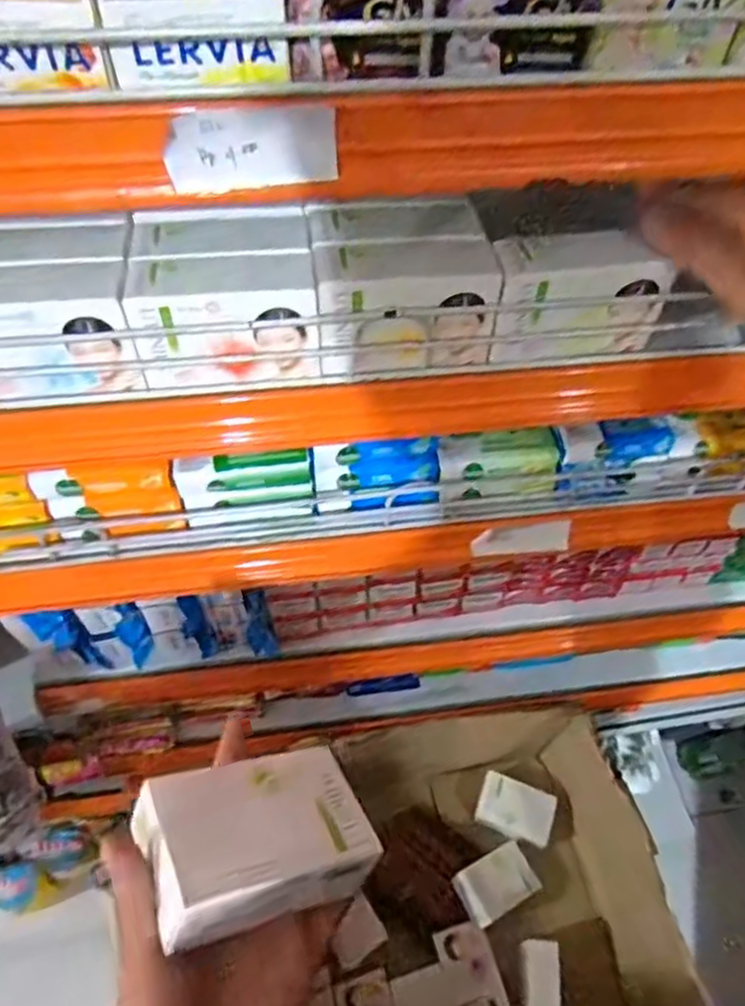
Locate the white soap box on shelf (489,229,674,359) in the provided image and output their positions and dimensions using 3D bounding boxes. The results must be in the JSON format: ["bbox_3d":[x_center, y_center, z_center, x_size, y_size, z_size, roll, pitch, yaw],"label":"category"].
[{"bbox_3d":[0.111,-0.111,0.374,0.090,0.061,0.030,0,54,-2],"label":"white soap box on shelf"}]

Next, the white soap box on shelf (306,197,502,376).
[{"bbox_3d":[0.015,-0.119,0.379,0.092,0.059,0.070,-6,54,-6],"label":"white soap box on shelf"}]

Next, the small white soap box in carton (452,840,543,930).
[{"bbox_3d":[0.150,0.458,0.838,0.096,0.029,0.062,-24,58,-18],"label":"small white soap box in carton"}]

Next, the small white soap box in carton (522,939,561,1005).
[{"bbox_3d":[0.189,0.534,0.771,0.036,0.033,0.081,2,54,-1],"label":"small white soap box in carton"}]

